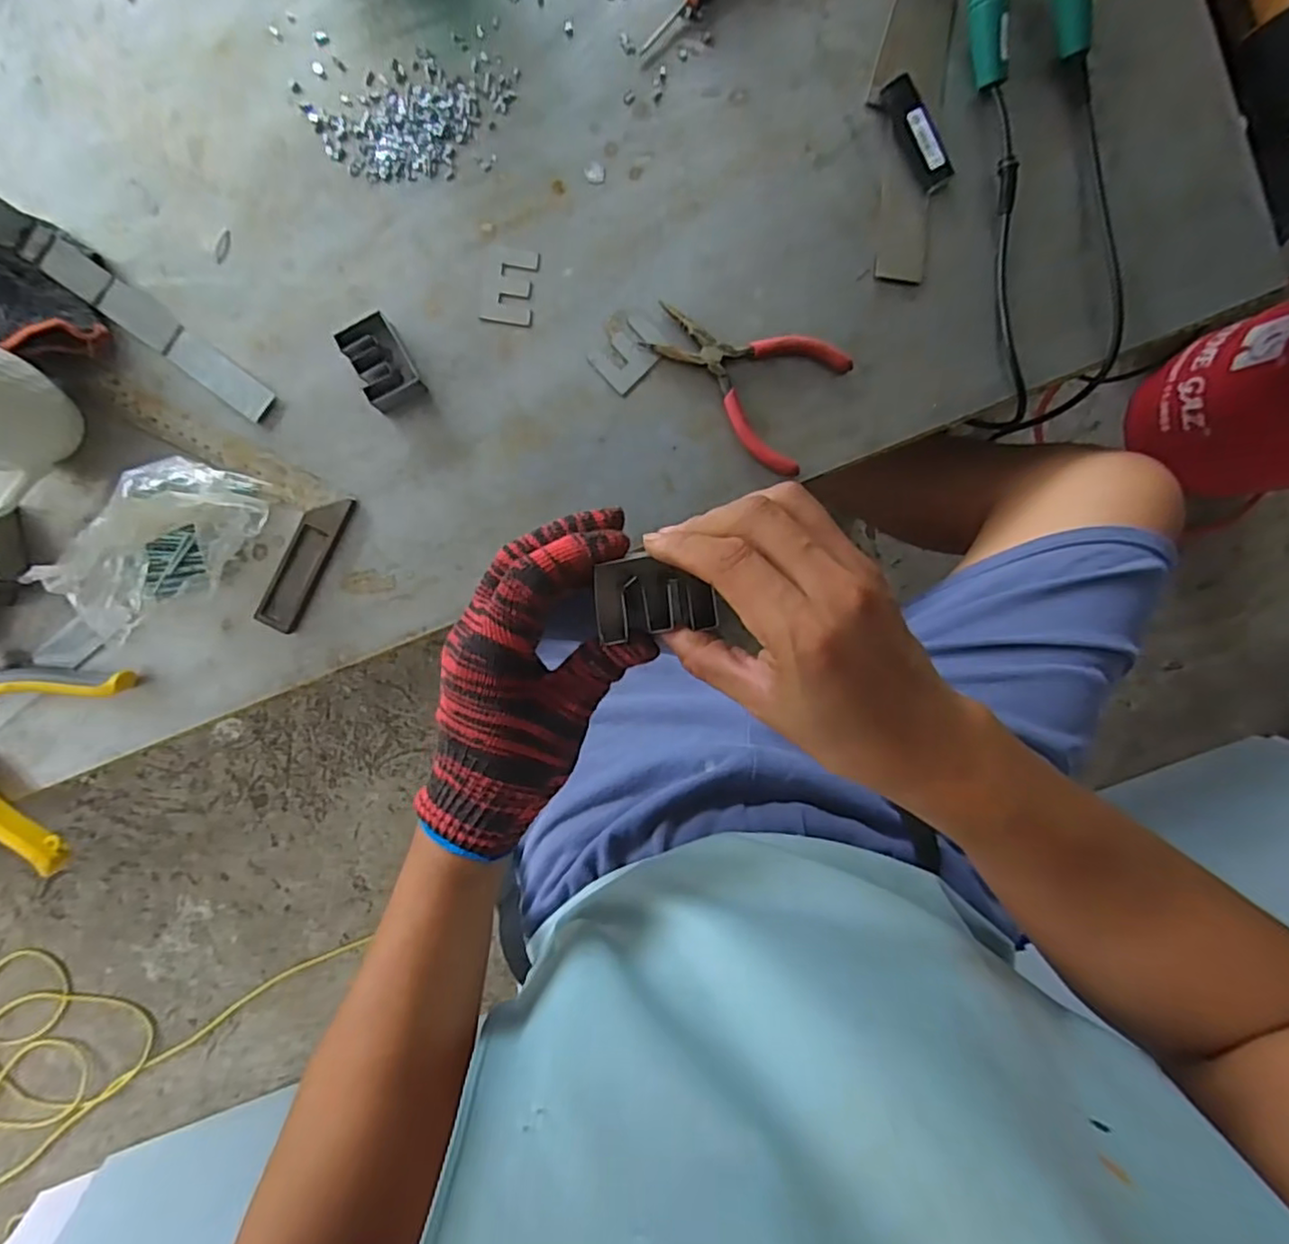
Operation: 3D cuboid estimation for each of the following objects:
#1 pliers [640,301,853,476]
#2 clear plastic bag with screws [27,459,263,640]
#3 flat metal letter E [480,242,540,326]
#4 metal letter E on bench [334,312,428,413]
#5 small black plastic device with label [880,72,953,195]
[{"bbox_3d":[0.072,-0.186,0.491,0.143,0.012,0.097,29,92,-5],"label":"pliers"},{"bbox_3d":[-0.334,-0.051,0.450,0.141,0.068,0.075,-45,95,0],"label":"clear plastic bag with screws"},{"bbox_3d":[-0.100,-0.248,0.482,0.039,0.004,0.054,8,93,-4],"label":"flat metal letter E"},{"bbox_3d":[-0.188,-0.186,0.469,0.038,0.027,0.053,-27,95,-1],"label":"metal letter E on bench"},{"bbox_3d":[0.203,-0.362,0.486,0.023,0.015,0.080,-28,95,-1],"label":"small black plastic device with label"}]

